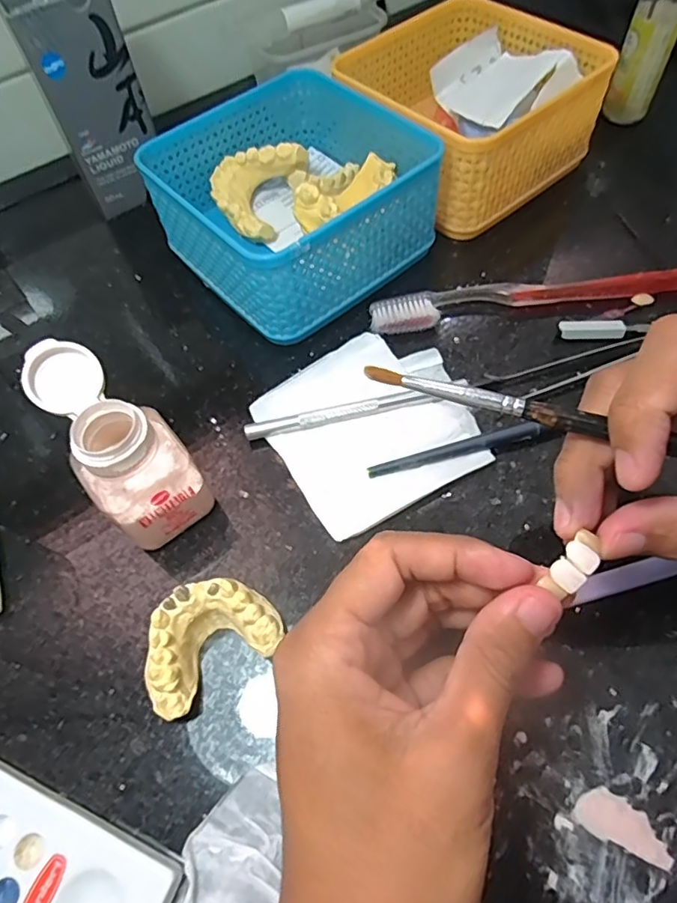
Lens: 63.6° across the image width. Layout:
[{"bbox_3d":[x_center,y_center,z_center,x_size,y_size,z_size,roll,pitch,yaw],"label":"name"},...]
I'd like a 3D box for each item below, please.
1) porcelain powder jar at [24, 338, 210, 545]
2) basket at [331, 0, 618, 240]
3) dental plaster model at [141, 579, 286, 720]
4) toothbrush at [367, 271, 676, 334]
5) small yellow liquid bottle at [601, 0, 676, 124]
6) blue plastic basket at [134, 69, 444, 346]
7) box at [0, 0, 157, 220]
[{"bbox_3d":[-0.093,-0.002,0.236,0.040,0.074,0.066,-35,64,-17],"label":"porcelain powder jar"},{"bbox_3d":[0.080,-0.221,0.353,0.130,0.063,0.131,-37,65,-18],"label":"basket"},{"bbox_3d":[-0.052,0.075,0.220,0.055,0.025,0.038,-30,63,-15],"label":"dental plaster model"},{"bbox_3d":[0.111,-0.089,0.306,0.187,0.013,0.021,-6,59,-2],"label":"toothbrush"},{"bbox_3d":[0.220,-0.289,0.382,0.033,0.105,0.027,20,64,15],"label":"small yellow liquid bottle"},{"bbox_3d":[-0.026,-0.147,0.322,0.129,0.068,0.130,-39,65,-19],"label":"blue plastic basket"},{"bbox_3d":[-0.156,-0.224,0.346,0.056,0.119,0.056,-25,62,-12],"label":"box"}]

